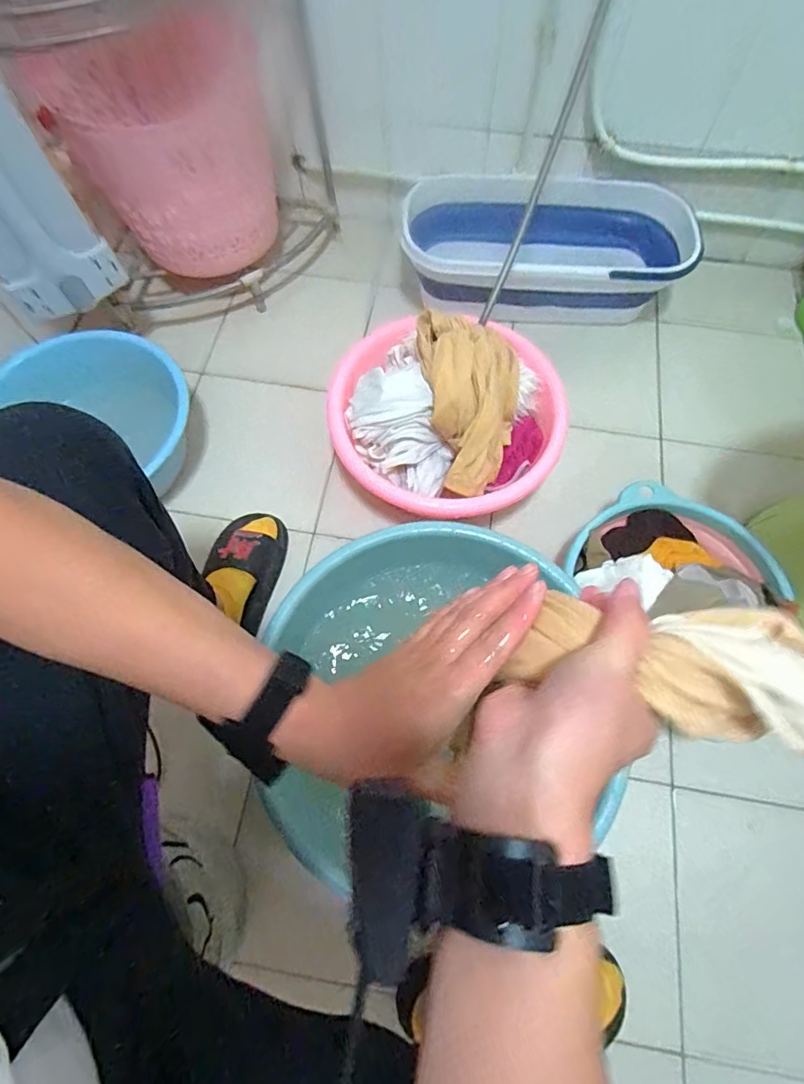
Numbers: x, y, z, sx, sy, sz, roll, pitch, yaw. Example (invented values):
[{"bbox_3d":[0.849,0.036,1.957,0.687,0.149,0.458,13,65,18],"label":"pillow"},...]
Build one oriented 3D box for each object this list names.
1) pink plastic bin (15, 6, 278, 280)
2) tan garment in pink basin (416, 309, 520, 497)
[{"bbox_3d":[-0.413,-0.684,0.906,0.359,0.279,0.307,-14,68,-5],"label":"pink plastic bin"},{"bbox_3d":[0.116,-0.214,0.766,0.156,0.125,0.262,-9,67,-3],"label":"tan garment in pink basin"}]

